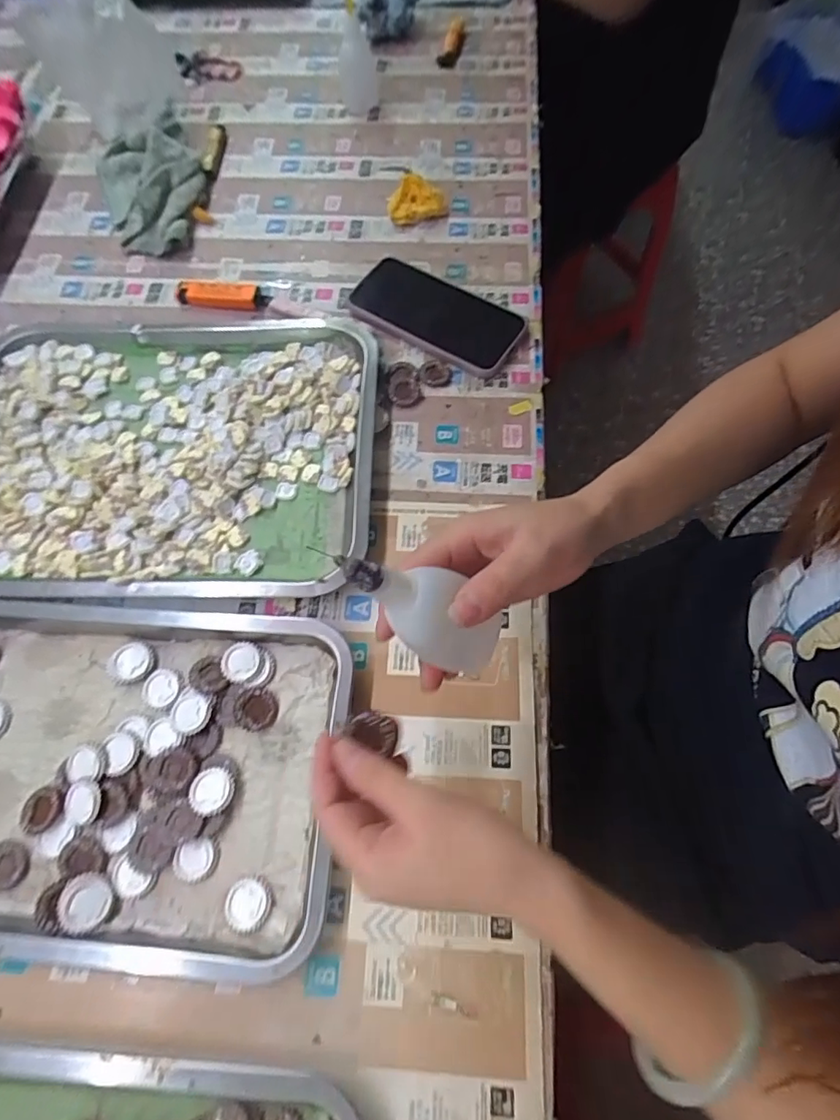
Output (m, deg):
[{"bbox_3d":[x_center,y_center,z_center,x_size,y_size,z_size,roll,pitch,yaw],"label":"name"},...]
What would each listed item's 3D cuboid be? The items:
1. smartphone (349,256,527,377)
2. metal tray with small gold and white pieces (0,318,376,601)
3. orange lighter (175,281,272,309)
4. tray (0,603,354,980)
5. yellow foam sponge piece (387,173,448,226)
[{"bbox_3d":[0.016,-0.223,0.485,0.153,0.015,0.079,28,72,12],"label":"smartphone"},{"bbox_3d":[-0.229,-0.091,0.441,0.374,0.023,0.259,1,68,2],"label":"metal tray with small gold and white pieces"},{"bbox_3d":[-0.189,-0.250,0.507,0.088,0.013,0.024,8,69,5],"label":"orange lighter"},{"bbox_3d":[-0.206,0.136,0.352,0.301,0.021,0.204,3,68,3],"label":"tray"},{"bbox_3d":[-0.005,-0.356,0.529,0.054,0.025,0.038,-20,69,-6],"label":"yellow foam sponge piece"}]

